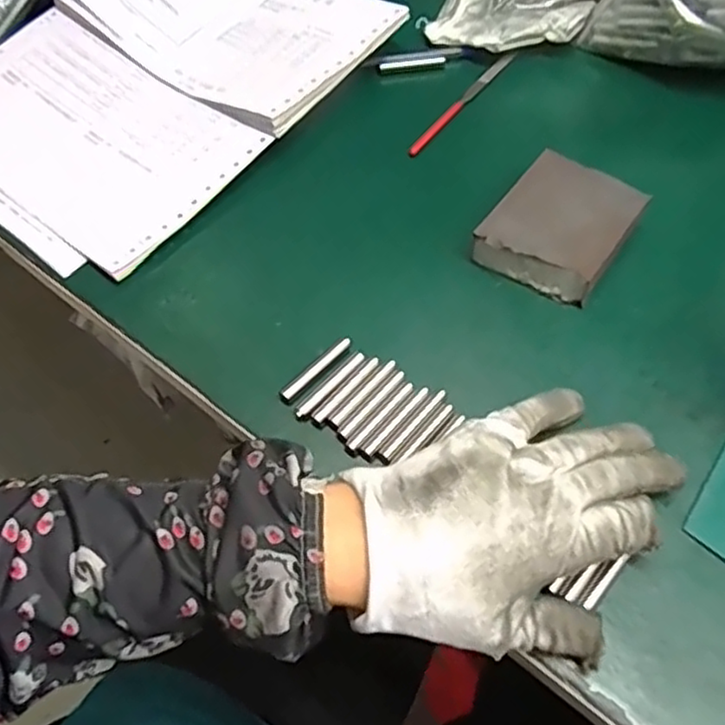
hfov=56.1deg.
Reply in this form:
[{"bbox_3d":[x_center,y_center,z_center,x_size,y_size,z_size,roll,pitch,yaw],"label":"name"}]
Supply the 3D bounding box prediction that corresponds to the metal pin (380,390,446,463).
[{"bbox_3d":[0.027,0.031,0.345,0.007,0.004,0.048,37,68,21],"label":"metal pin"}]

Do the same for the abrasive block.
[{"bbox_3d":[0.116,-0.080,0.394,0.070,0.023,0.082,31,67,19],"label":"abrasive block"}]

